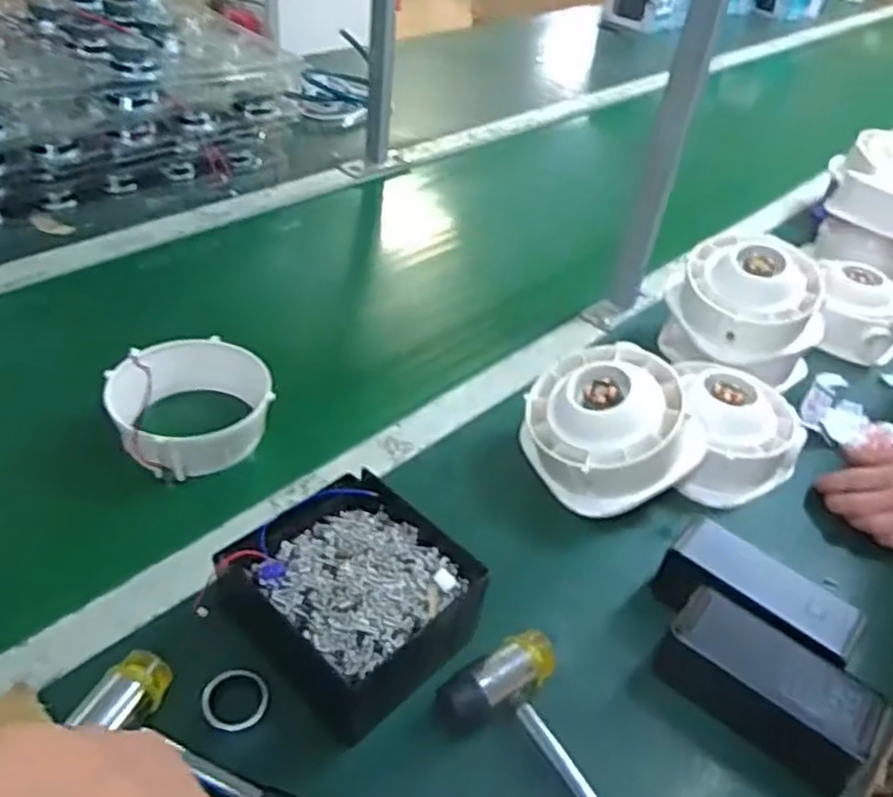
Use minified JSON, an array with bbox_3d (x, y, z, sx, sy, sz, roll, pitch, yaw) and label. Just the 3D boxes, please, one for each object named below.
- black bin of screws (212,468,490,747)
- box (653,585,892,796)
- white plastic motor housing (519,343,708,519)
[{"bbox_3d":[-0.064,0.132,0.504,0.141,0.067,0.146,-25,50,-34],"label":"black bin of screws"},{"bbox_3d":[0.205,0.187,0.490,0.132,0.056,0.061,33,45,26],"label":"box"},{"bbox_3d":[0.133,0.019,0.641,0.137,0.064,0.141,-32,63,-2],"label":"white plastic motor housing"}]

